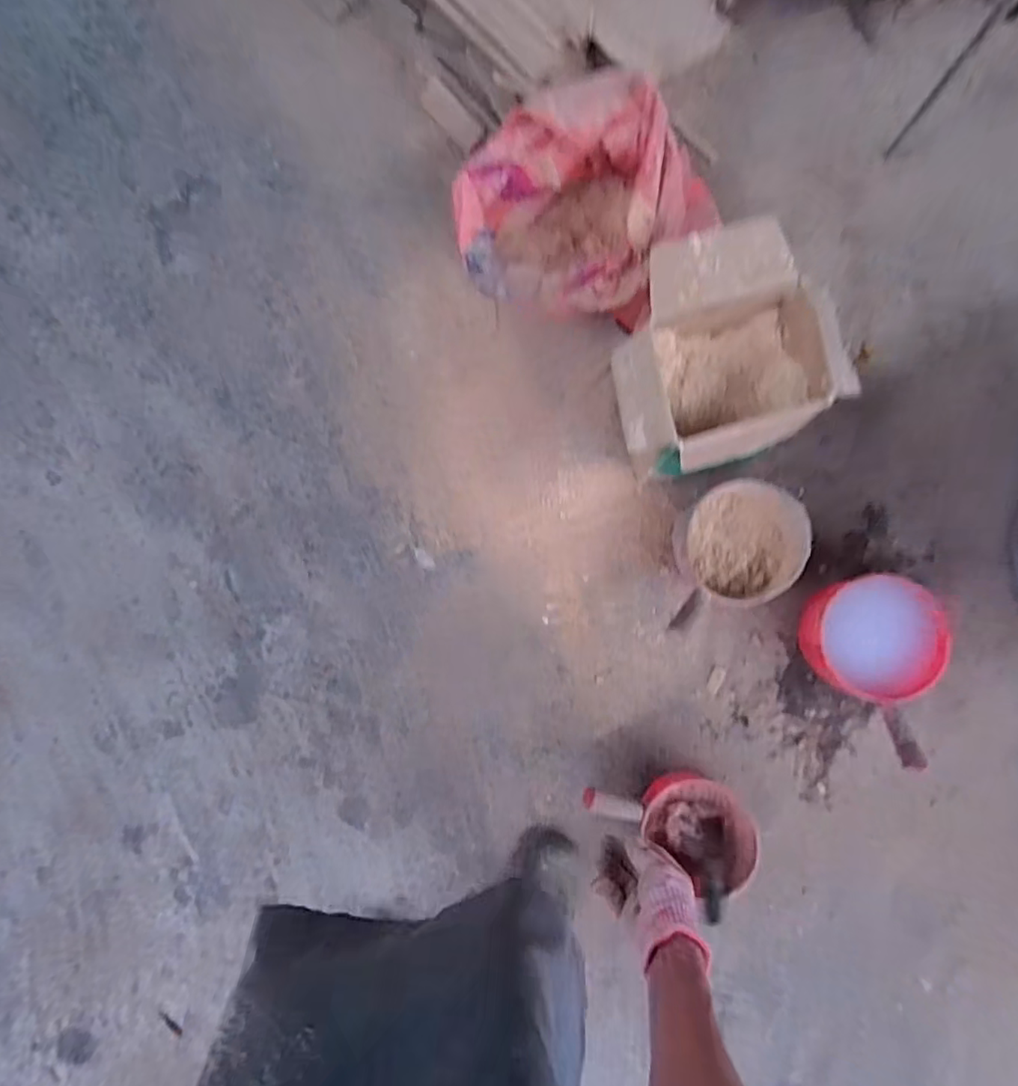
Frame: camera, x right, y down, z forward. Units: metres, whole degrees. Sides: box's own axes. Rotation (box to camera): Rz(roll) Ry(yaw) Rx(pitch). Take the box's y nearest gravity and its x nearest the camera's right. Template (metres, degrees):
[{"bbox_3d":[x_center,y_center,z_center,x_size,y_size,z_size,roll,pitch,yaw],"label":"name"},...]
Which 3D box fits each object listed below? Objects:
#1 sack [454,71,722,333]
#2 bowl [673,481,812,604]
[{"bbox_3d":[0.128,-0.586,0.973,0.435,0.262,0.326,11,81,4],"label":"sack"},{"bbox_3d":[0.423,-0.004,0.995,0.238,0.092,0.208,-44,81,-5],"label":"bowl"}]

